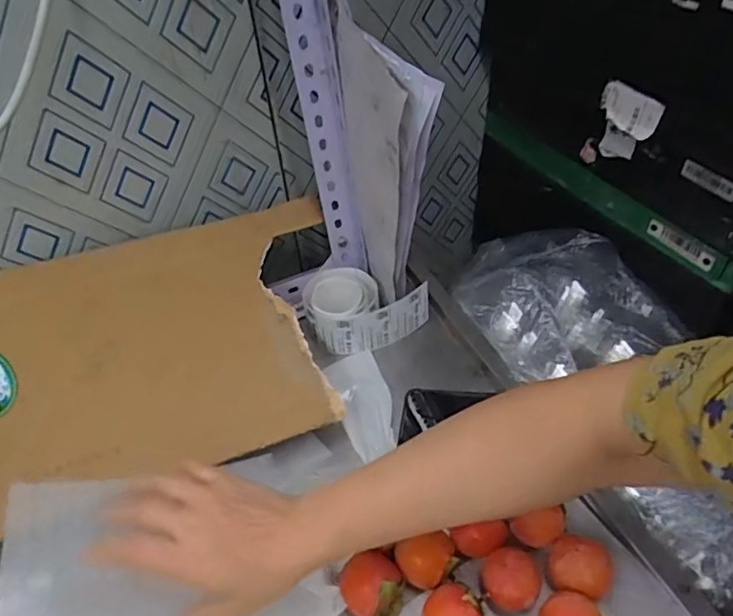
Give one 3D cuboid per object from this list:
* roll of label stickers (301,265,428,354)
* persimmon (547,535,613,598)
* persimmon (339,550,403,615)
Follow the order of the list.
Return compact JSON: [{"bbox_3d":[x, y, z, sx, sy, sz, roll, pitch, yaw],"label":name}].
[{"bbox_3d":[0.000,0.003,0.615,0.136,0.055,0.074,3,48,6],"label":"roll of label stickers"},{"bbox_3d":[0.163,0.202,0.430,0.047,0.034,0.041,22,52,23],"label":"persimmon"},{"bbox_3d":[0.004,0.215,0.429,0.044,0.036,0.044,-2,46,2],"label":"persimmon"}]

